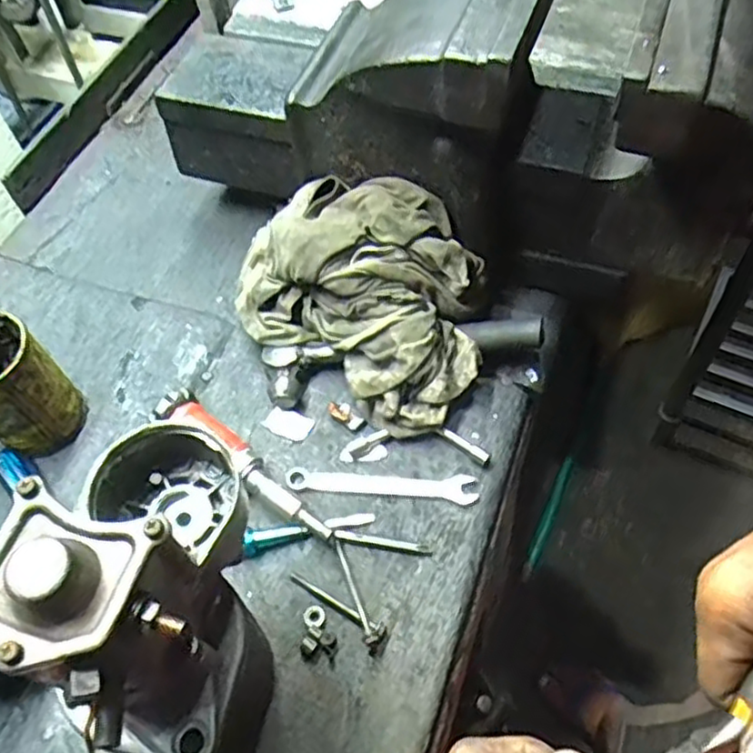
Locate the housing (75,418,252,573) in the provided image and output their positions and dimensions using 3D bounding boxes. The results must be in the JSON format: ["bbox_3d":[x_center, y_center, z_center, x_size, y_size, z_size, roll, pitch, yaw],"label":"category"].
[{"bbox_3d":[-0.115,0.064,0.387,0.069,0.055,0.064,9,59,10],"label":"housing"}]

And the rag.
[{"bbox_3d":[-0.008,-0.077,0.595,0.216,0.112,0.146,31,65,21],"label":"rag"}]

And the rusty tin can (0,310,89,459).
[{"bbox_3d":[-0.303,0.009,0.582,0.087,0.114,0.071,39,68,24],"label":"rusty tin can"}]

